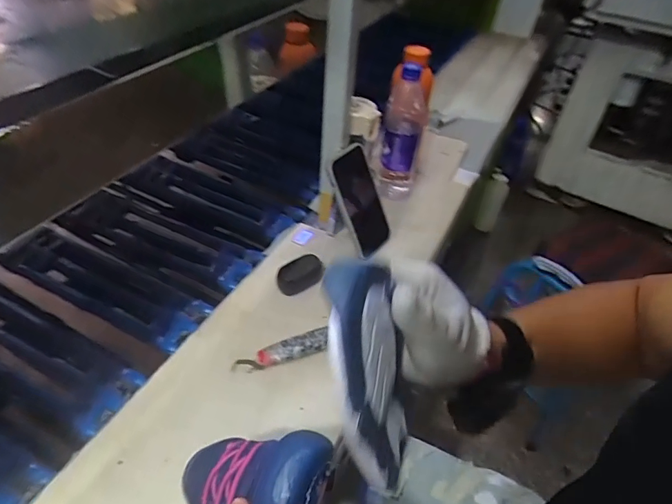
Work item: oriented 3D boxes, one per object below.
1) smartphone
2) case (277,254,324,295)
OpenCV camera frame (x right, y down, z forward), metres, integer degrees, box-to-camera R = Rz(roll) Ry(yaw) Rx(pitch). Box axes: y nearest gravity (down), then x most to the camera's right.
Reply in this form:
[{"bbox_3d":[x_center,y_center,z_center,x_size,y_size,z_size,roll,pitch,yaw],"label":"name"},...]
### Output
[{"bbox_3d":[0.038,-0.076,0.685,0.082,0.161,0.015,-35,25,-35],"label":"smartphone"},{"bbox_3d":[-0.048,0.033,0.643,0.072,0.028,0.039,-29,52,-31],"label":"case"}]

